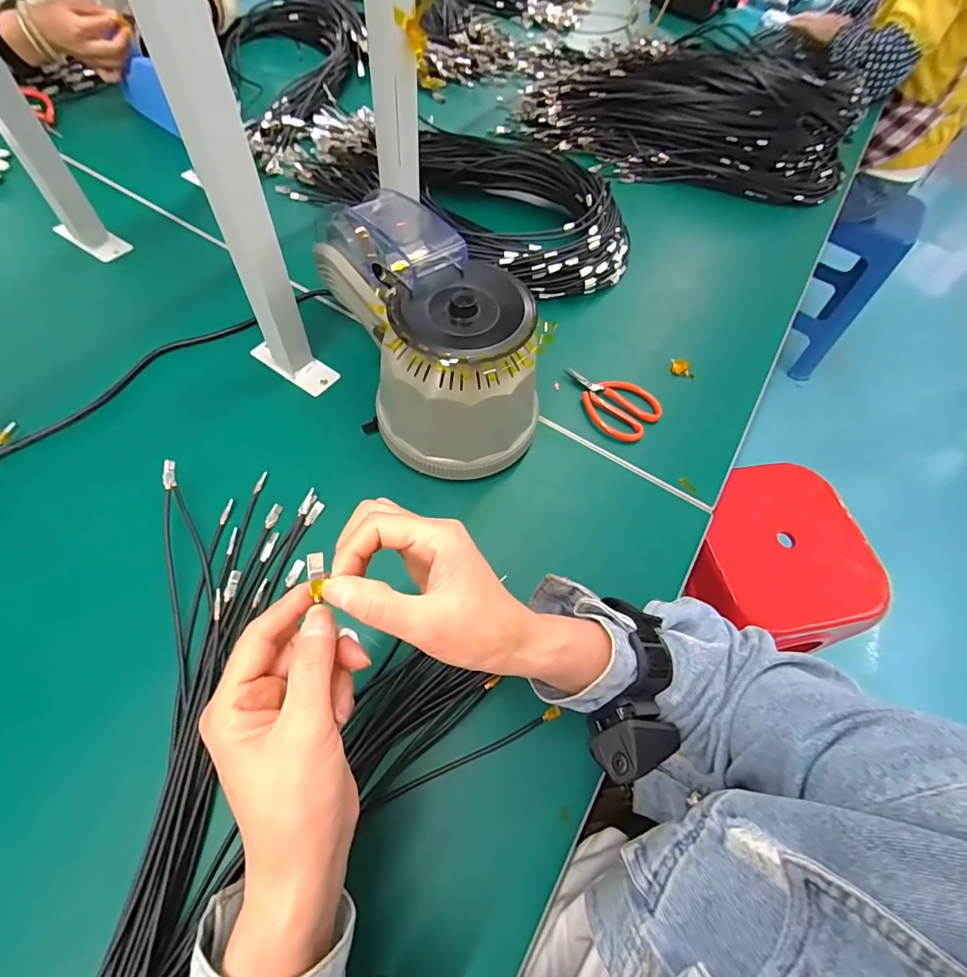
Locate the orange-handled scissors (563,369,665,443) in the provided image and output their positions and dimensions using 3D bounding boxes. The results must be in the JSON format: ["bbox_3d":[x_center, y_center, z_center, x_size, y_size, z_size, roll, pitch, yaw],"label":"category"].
[{"bbox_3d":[0.136,-0.095,0.518,0.112,0.019,0.064,31,63,13],"label":"orange-handled scissors"}]

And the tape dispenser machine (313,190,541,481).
[{"bbox_3d":[-0.041,-0.129,0.423,0.139,0.173,0.202,-29,66,-19],"label":"tape dispenser machine"}]

